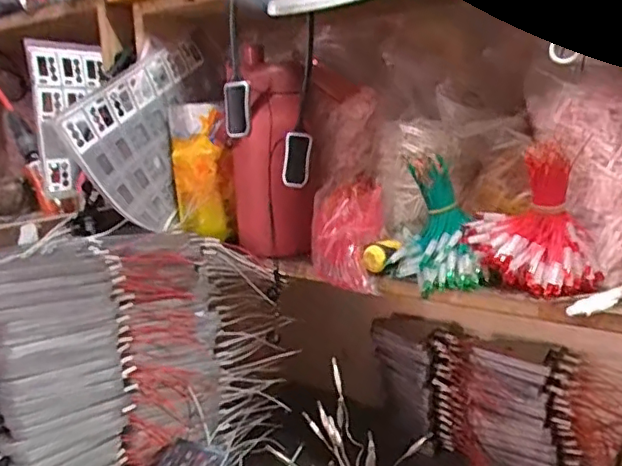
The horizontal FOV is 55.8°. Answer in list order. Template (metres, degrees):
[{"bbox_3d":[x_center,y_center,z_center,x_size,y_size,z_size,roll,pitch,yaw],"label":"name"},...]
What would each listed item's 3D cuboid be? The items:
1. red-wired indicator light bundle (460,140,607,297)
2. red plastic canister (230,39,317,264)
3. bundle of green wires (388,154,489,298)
[{"bbox_3d":[0.190,-0.012,0.503,0.106,0.114,0.060,1,12,15],"label":"red-wired indicator light bundle"},{"bbox_3d":[-0.042,-0.080,0.636,0.080,0.208,0.104,-4,12,-9],"label":"red plastic canister"},{"bbox_3d":[0.117,-0.007,0.542,0.087,0.107,0.056,0,12,10],"label":"bundle of green wires"}]

